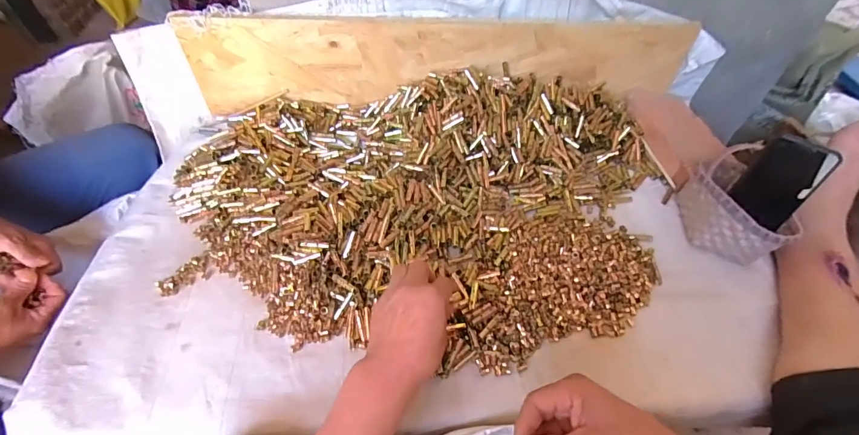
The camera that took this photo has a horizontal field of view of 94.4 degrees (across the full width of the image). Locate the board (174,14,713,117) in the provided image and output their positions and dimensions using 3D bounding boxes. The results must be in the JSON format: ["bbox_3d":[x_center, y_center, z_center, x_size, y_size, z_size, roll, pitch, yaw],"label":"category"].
[{"bbox_3d":[0.023,-0.282,0.726,0.882,0.154,0.032,-2,51,-4],"label":"board"}]

